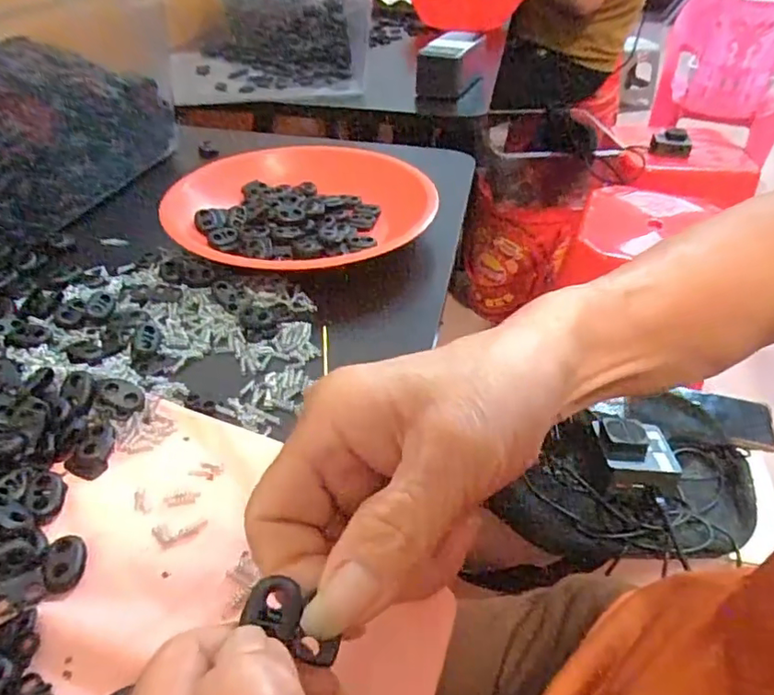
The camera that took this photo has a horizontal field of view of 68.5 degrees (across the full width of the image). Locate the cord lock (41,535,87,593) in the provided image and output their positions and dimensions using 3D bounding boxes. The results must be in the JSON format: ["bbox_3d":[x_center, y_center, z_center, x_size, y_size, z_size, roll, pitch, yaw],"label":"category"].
[{"bbox_3d":[-0.122,0.082,0.216,0.013,0.006,0.022,-6,40,-9],"label":"cord lock"}]

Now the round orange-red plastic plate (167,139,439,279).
[{"bbox_3d":[-0.062,-0.104,0.423,0.179,0.024,0.193,1,40,-1],"label":"round orange-red plastic plate"}]

